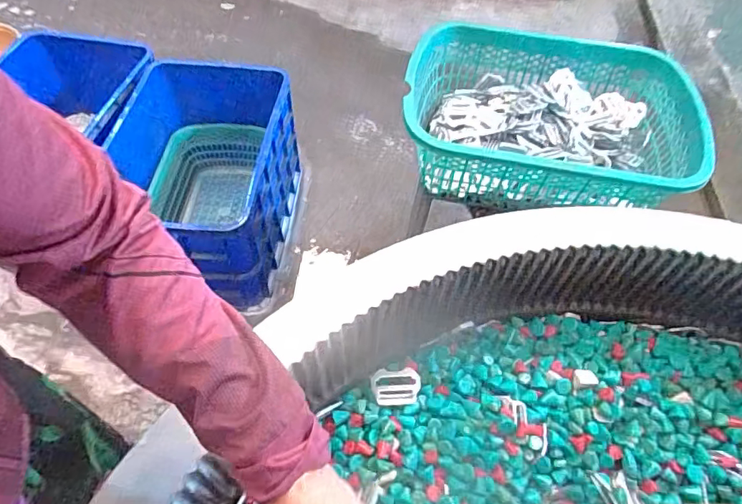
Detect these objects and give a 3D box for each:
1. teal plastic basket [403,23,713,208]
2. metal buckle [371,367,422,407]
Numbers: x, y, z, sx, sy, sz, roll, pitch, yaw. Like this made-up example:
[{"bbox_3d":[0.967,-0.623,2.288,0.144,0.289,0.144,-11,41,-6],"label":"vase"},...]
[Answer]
[{"bbox_3d":[0.286,-0.210,0.834,0.432,0.130,0.316,10,55,5],"label":"teal plastic basket"},{"bbox_3d":[0.030,0.159,0.597,0.057,0.005,0.047,2,55,-1],"label":"metal buckle"}]

